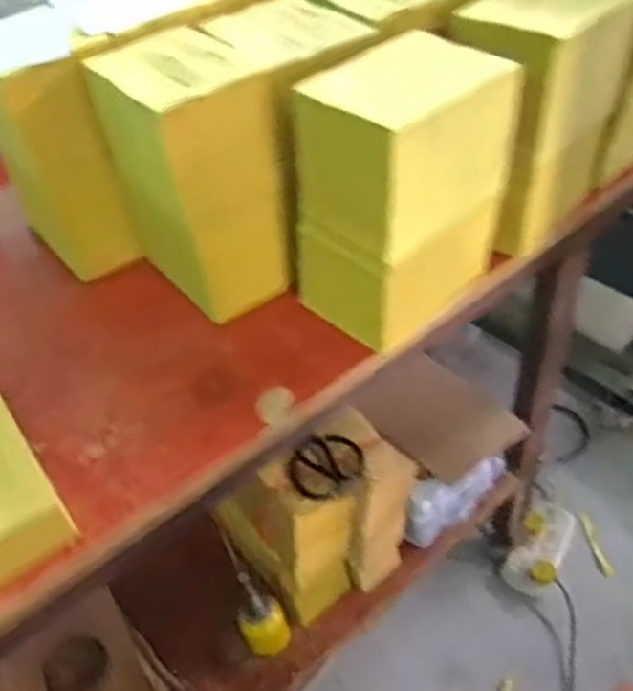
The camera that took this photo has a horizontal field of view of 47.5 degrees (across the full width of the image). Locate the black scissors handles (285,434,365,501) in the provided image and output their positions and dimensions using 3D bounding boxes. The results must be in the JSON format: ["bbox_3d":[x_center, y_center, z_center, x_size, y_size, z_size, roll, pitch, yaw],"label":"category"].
[{"bbox_3d":[0.011,0.161,0.988,0.104,0.017,0.093,-33,51,-9],"label":"black scissors handles"}]

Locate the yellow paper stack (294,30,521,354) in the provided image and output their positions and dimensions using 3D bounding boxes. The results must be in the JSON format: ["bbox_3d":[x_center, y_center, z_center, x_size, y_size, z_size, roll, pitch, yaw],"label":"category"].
[{"bbox_3d":[0.077,-0.145,0.682,0.167,0.222,0.125,-35,54,-27],"label":"yellow paper stack"}]

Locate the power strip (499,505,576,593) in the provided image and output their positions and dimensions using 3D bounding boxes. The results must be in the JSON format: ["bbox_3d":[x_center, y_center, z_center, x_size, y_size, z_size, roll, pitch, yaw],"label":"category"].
[{"bbox_3d":[0.467,0.418,1.501,0.095,0.037,0.220,23,52,24],"label":"power strip"}]

